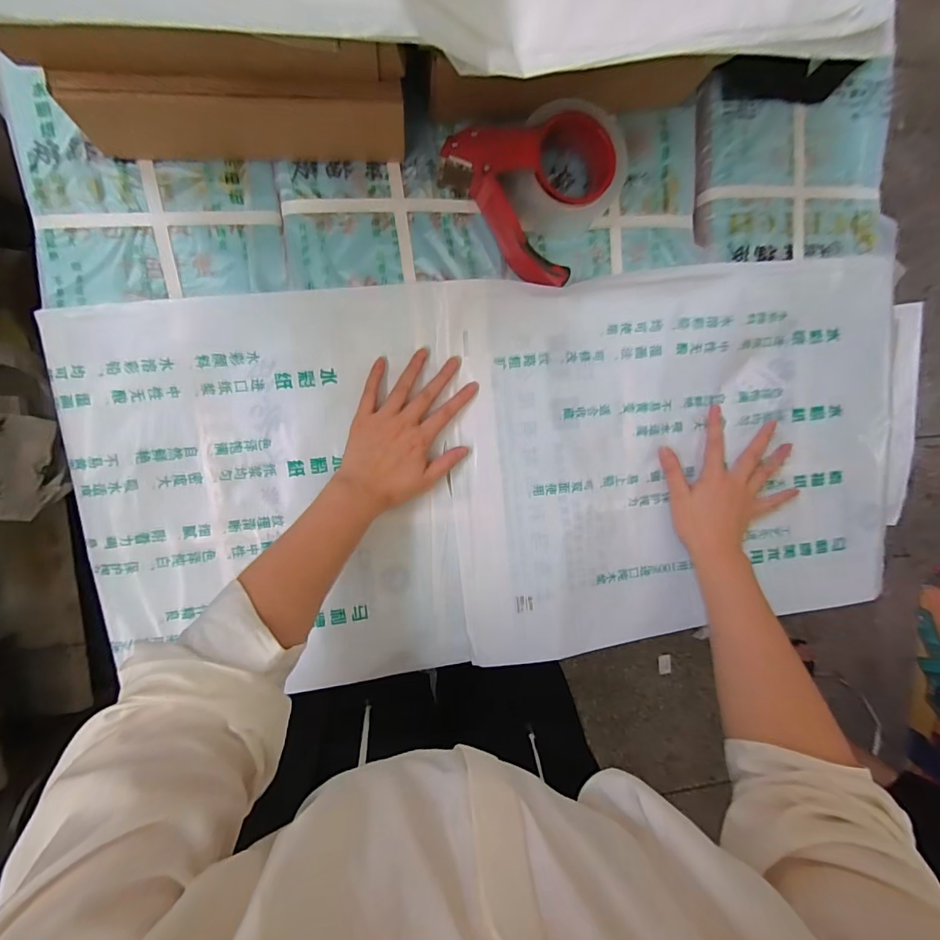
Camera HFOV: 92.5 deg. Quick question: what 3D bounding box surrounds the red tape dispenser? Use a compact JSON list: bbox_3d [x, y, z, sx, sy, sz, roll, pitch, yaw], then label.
[{"bbox_3d":[0.075,-0.282,0.434,0.156,0.062,0.155,45,88,-9],"label":"red tape dispenser"}]

